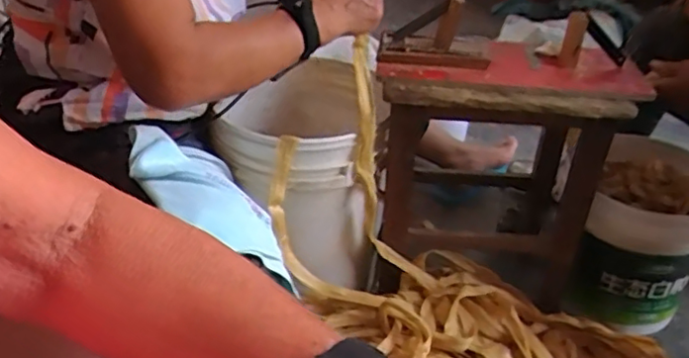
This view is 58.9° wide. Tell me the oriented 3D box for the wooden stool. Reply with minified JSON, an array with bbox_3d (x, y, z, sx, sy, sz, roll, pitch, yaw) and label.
[{"bbox_3d":[0.235,-0.015,1.008,0.370,0.396,0.247,3,33,1],"label":"wooden stool"}]

